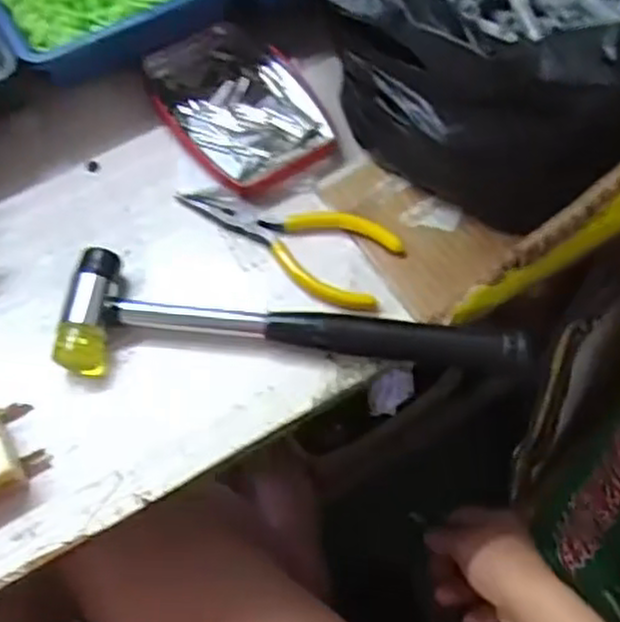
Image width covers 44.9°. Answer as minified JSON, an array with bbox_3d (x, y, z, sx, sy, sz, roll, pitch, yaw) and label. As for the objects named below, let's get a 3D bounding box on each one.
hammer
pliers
[{"bbox_3d":[-0.008,0.002,0.384,0.228,0.022,0.060,0,62,-1],"label":"hammer"},{"bbox_3d":[-0.010,-0.046,0.413,0.124,0.007,0.053,32,66,15],"label":"pliers"}]

